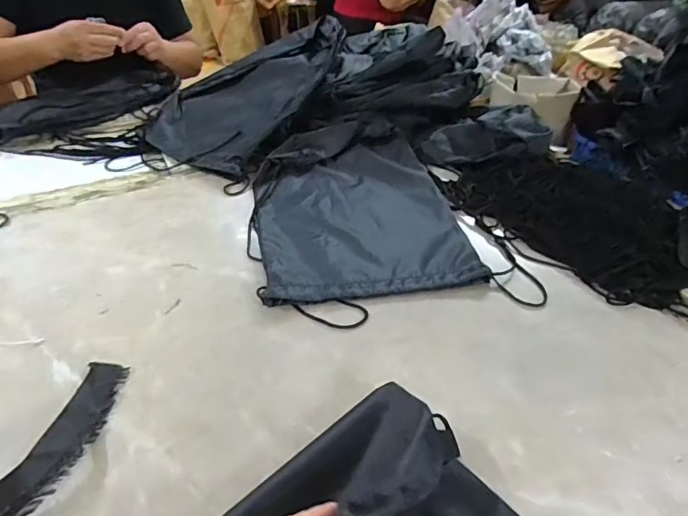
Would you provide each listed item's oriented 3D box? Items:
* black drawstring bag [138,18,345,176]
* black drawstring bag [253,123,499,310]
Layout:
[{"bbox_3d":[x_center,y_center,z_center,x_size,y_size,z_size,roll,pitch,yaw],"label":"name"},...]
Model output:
[{"bbox_3d":[-0.173,-0.332,0.918,0.249,0.061,0.431,23,61,23],"label":"black drawstring bag"},{"bbox_3d":[0.014,-0.090,0.724,0.284,0.041,0.397,-6,41,-7],"label":"black drawstring bag"}]

